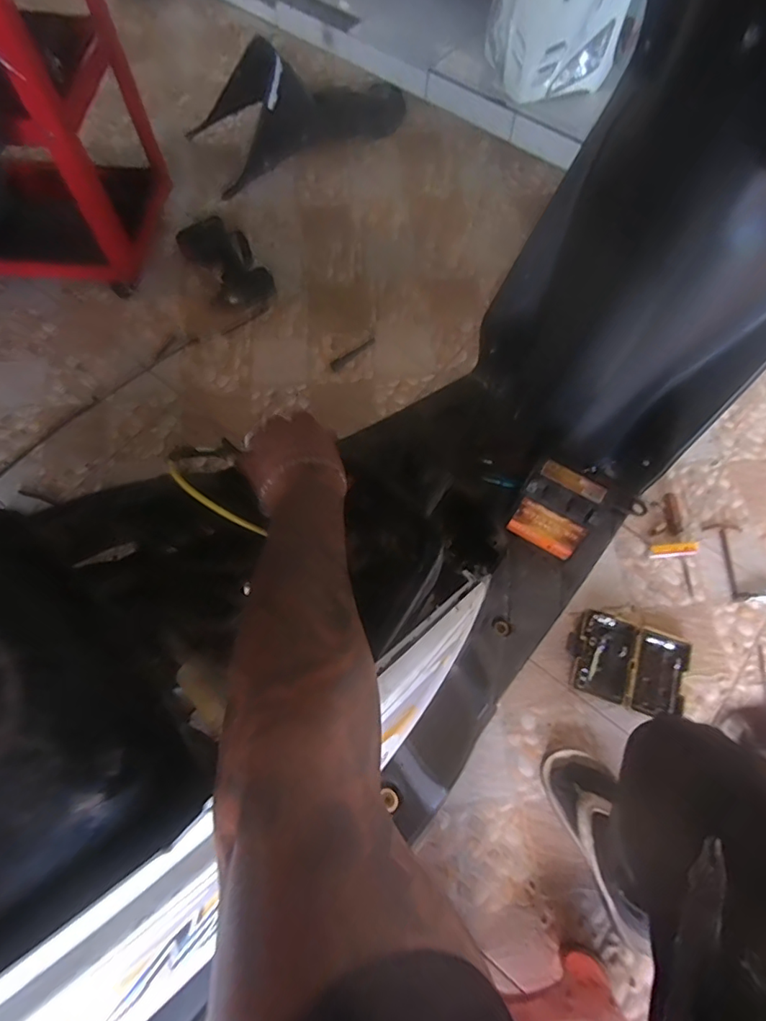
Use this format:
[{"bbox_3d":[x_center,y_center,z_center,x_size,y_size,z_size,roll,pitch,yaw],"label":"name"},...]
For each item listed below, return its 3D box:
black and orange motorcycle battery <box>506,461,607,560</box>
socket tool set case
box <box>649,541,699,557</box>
[{"bbox_3d":[0.239,0.000,0.741,0.104,0.100,0.084,32,69,11],"label":"black and orange motorcycle battery"},{"bbox_3d":[0.437,0.270,0.950,0.208,0.026,0.146,20,67,7],"label":"socket tool set case"},{"bbox_3d":[0.559,0.075,1.020,0.092,0.008,0.027,-4,67,-4],"label":"box"}]

